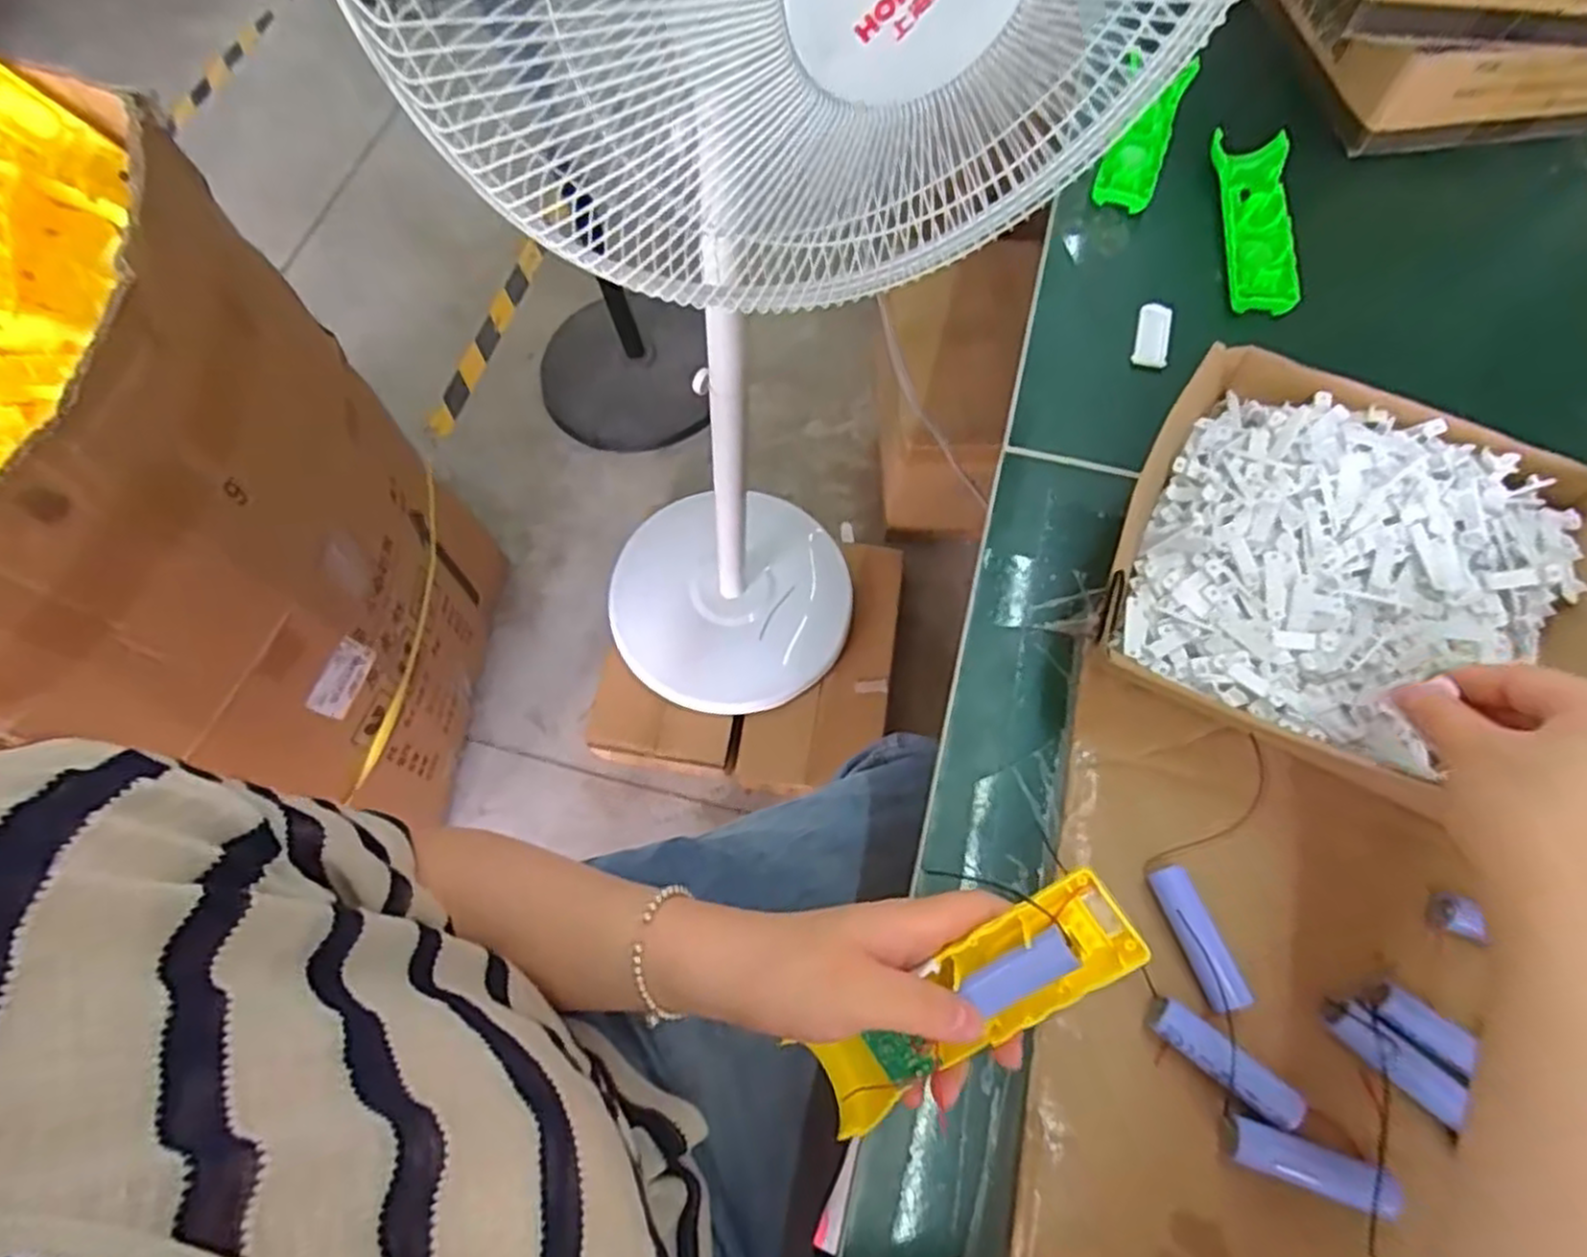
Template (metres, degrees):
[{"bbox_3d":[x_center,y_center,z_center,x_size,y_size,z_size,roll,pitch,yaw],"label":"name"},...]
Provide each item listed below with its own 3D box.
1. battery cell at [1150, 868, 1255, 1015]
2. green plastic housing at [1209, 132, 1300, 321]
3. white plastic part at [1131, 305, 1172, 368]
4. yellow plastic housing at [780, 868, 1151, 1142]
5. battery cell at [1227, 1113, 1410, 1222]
[{"bbox_3d":[0.196,0.149,0.366,0.016,0.018,0.065,-17,68,-6],"label":"battery cell"},{"bbox_3d":[0.342,-0.305,0.562,0.052,0.013,0.161,7,67,4],"label":"green plastic housing"},{"bbox_3d":[0.256,-0.208,0.538,0.023,0.009,0.049,16,68,8],"label":"white plastic part"},{"bbox_3d":[0.075,0.167,0.334,0.161,0.030,0.042,-42,73,17],"label":"yellow plastic housing"},{"bbox_3d":[0.222,0.231,0.326,0.062,0.017,0.019,12,72,20],"label":"battery cell"}]

